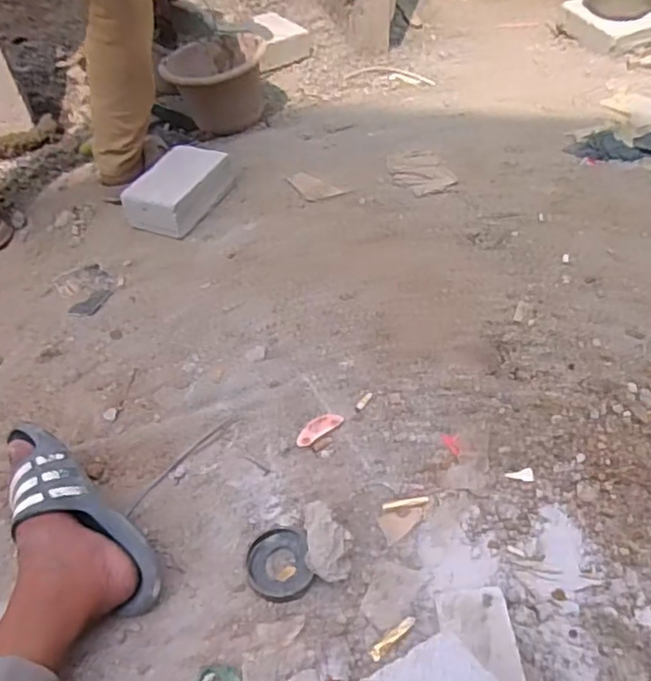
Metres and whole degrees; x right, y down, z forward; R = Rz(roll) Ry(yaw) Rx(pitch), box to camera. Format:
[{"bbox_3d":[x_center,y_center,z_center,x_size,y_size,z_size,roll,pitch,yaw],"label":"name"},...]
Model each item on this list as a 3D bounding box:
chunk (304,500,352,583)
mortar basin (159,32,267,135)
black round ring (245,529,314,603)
[{"bbox_3d":[0.003,0.229,0.721,0.053,0.062,0.089,-3,44,-1],"label":"chunk"},{"bbox_3d":[-0.261,-0.615,1.515,0.240,0.152,0.249,-3,45,-1],"label":"mortar basin"},{"bbox_3d":[-0.055,0.259,0.729,0.072,0.014,0.085,-9,45,-7],"label":"black round ring"}]

